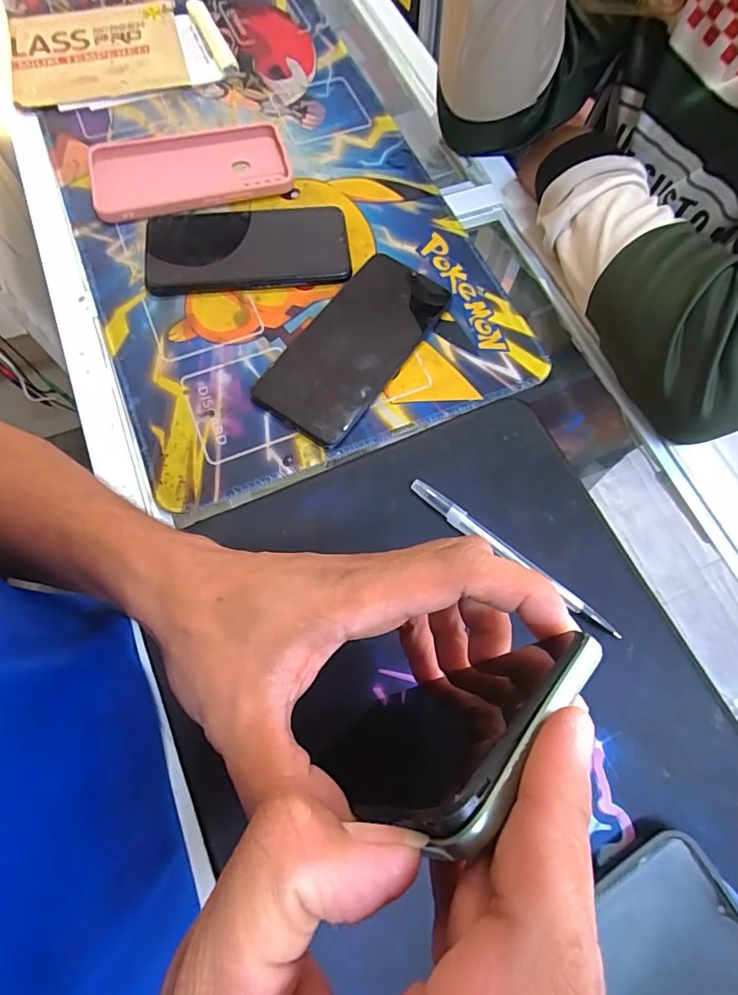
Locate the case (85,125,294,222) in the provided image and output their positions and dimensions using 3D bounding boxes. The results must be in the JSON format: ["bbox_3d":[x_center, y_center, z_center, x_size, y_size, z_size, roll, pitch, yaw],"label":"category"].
[{"bbox_3d":[-0.152,-0.279,0.405,0.160,0.011,0.095,-13,71,-7],"label":"case"}]

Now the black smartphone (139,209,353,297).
[{"bbox_3d":[-0.097,-0.199,0.381,0.158,0.012,0.074,-7,70,-5],"label":"black smartphone"}]

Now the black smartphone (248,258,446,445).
[{"bbox_3d":[-0.009,-0.114,0.349,0.074,0.013,0.161,33,72,10],"label":"black smartphone"}]

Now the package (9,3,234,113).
[{"bbox_3d":[-0.241,-0.430,0.458,0.195,0.016,0.130,-17,71,-8],"label":"package"}]

